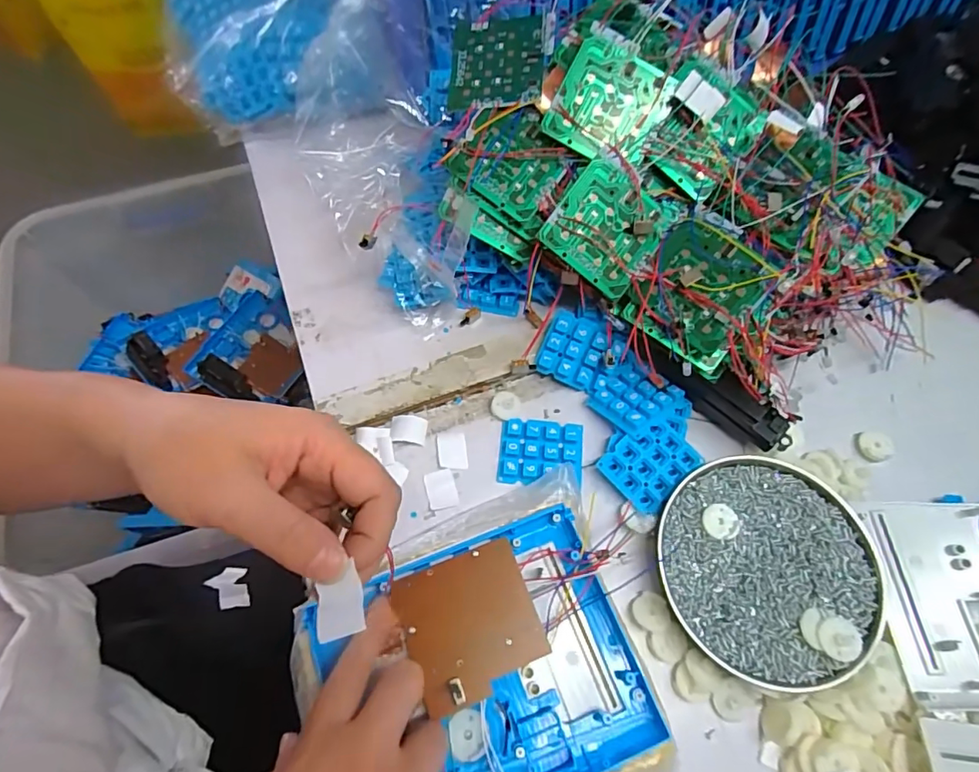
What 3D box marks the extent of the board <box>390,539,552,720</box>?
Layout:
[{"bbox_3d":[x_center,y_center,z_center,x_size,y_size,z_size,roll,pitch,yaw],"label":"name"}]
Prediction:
[{"bbox_3d":[-0.011,0.133,0.294,0.073,0.011,0.072,-20,68,-6],"label":"board"}]

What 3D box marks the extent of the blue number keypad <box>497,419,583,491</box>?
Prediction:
[{"bbox_3d":[0.037,0.048,0.377,0.059,0.010,0.048,4,67,4],"label":"blue number keypad"}]

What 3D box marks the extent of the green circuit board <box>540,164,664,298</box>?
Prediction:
[{"bbox_3d":[0.079,-0.106,0.352,0.070,0.009,0.069,35,96,-10],"label":"green circuit board"}]

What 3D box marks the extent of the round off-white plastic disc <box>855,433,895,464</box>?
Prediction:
[{"bbox_3d":[0.283,0.044,0.382,0.026,0.008,0.023,-4,67,0],"label":"round off-white plastic disc"}]

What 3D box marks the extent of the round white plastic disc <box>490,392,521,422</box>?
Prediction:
[{"bbox_3d":[0.012,0.015,0.393,0.022,0.004,0.024,-1,67,2],"label":"round white plastic disc"}]

